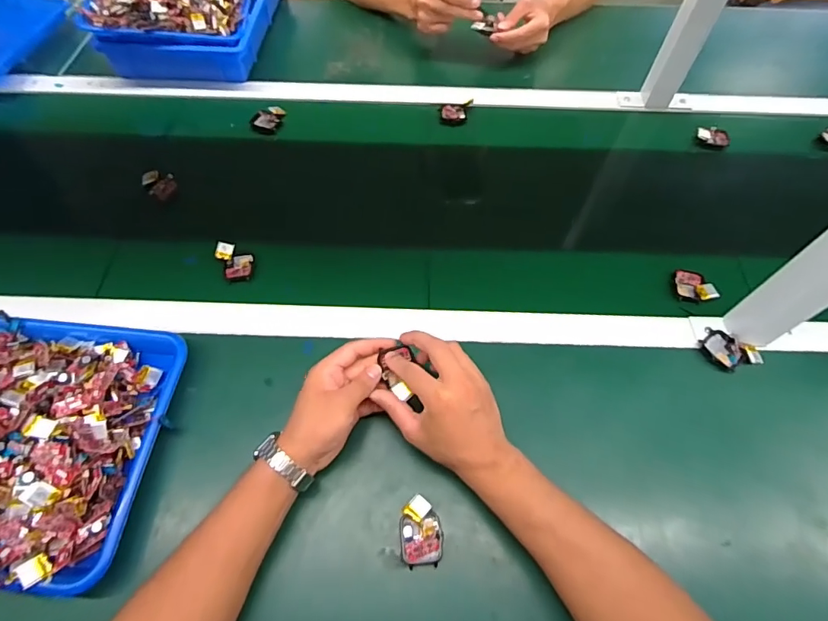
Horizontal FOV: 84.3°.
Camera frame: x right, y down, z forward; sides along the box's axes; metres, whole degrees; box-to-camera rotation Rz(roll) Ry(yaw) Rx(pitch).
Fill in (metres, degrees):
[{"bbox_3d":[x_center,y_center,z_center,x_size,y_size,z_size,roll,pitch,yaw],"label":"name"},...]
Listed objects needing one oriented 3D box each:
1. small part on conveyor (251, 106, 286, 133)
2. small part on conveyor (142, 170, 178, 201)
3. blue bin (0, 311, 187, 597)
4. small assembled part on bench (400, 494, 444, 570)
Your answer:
[{"bbox_3d":[-0.233,-0.308,0.734,0.041,0.014,0.050,21,62,10],"label":"small part on conveyor"},{"bbox_3d":[-0.362,-0.180,0.655,0.046,0.020,0.039,39,67,19],"label":"small part on conveyor"},{"bbox_3d":[-0.430,0.117,0.452,0.341,0.060,0.256,6,61,2],"label":"blue bin"},{"bbox_3d":[0.007,0.209,0.433,0.039,0.013,0.058,-3,61,-3],"label":"small assembled part on bench"}]

